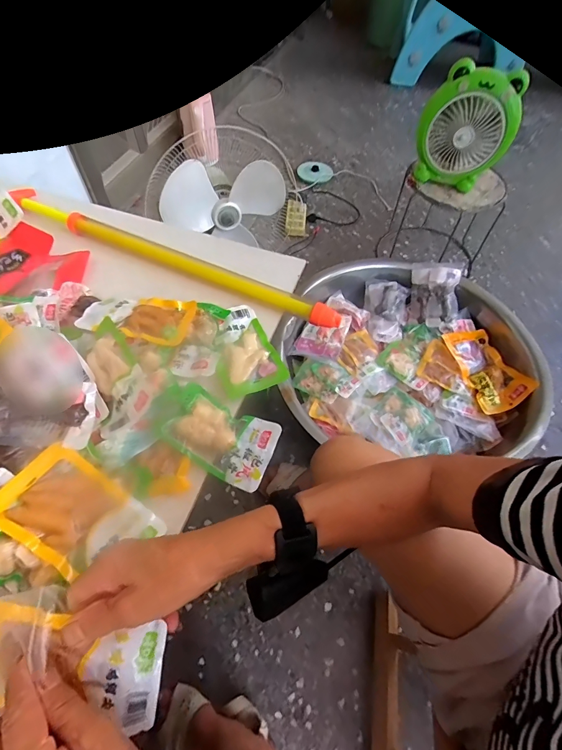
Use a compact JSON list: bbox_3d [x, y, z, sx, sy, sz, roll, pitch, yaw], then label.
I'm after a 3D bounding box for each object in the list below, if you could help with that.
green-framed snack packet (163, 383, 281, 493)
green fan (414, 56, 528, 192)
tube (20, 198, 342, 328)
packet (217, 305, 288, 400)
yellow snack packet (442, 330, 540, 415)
[{"bbox_3d":[-0.065,0.066,0.391,0.117,0.029,0.079,20,59,10],"label":"green-framed snack packet"},{"bbox_3d":[0.487,-0.647,0.941,0.239,0.249,0.095,20,59,10],"label":"green fan"},{"bbox_3d":[-0.166,-0.175,0.542,0.540,0.029,0.033,23,59,11],"label":"tube"},{"bbox_3d":[-0.049,-0.037,0.466,0.076,0.018,0.141,-15,60,-12],"label":"packet"},{"bbox_3d":[0.517,-0.027,0.893,0.126,0.070,0.240,-12,59,-10],"label":"yellow snack packet"}]

